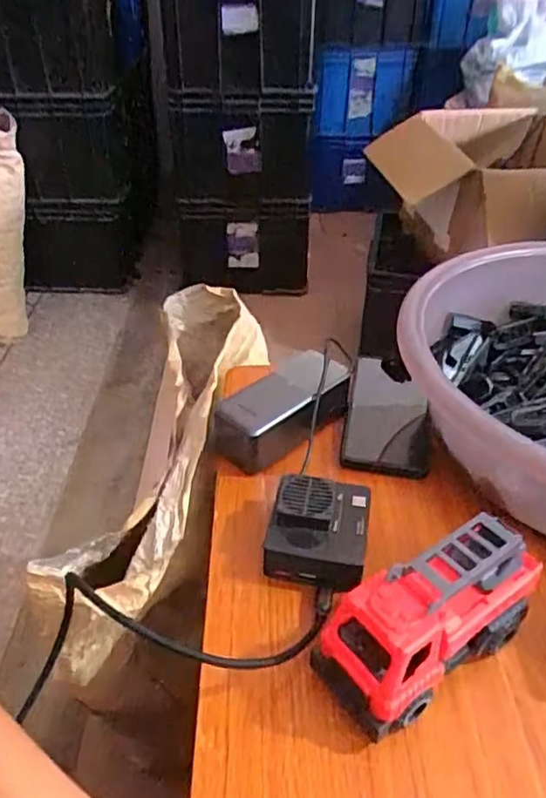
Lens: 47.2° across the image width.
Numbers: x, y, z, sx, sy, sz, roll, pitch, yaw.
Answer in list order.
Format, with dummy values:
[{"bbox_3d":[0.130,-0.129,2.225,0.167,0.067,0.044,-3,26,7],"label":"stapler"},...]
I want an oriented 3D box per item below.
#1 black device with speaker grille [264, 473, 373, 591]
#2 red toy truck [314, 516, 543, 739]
[{"bbox_3d":[0.034,0.093,0.457,0.068,0.047,0.075,7,39,10],"label":"black device with speaker grille"},{"bbox_3d":[0.099,0.132,0.374,0.136,0.085,0.055,-20,42,-23],"label":"red toy truck"}]

